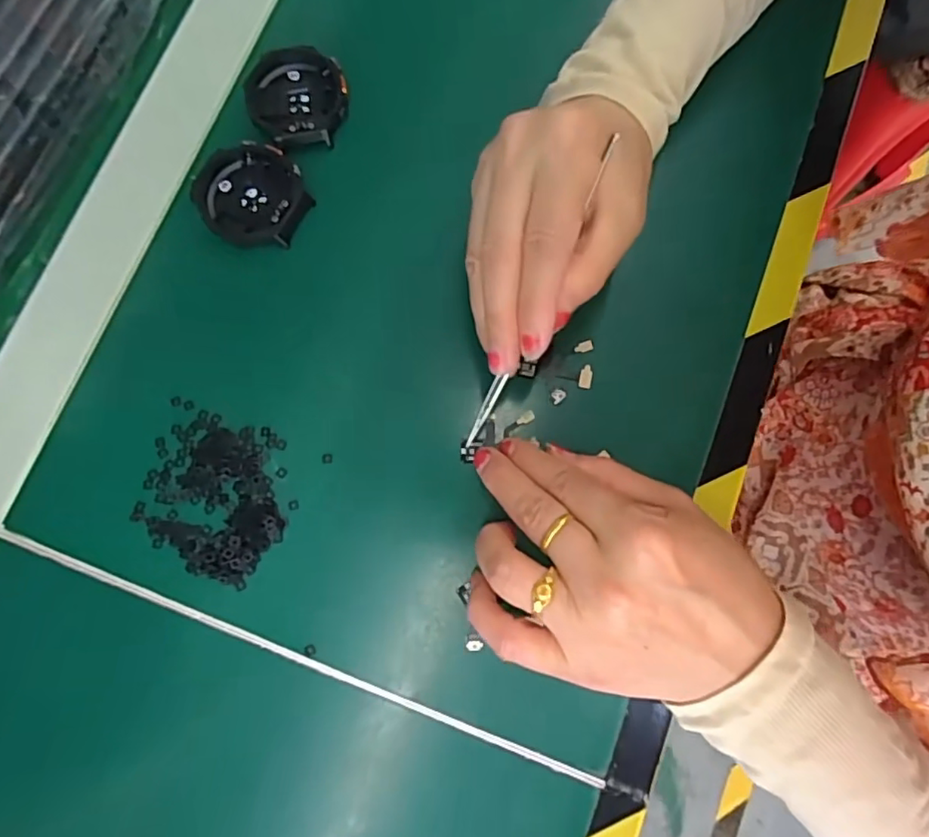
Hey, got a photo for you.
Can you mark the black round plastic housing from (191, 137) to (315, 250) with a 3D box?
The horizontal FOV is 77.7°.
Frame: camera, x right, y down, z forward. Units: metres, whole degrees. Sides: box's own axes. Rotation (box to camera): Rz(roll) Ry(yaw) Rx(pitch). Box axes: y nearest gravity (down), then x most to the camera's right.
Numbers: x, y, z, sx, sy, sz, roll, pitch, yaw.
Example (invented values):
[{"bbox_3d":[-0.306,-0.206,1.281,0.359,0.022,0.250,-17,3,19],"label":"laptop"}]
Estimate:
[{"bbox_3d":[-0.105,-0.109,0.282,0.058,0.010,0.049,20,78,4],"label":"black round plastic housing"}]

